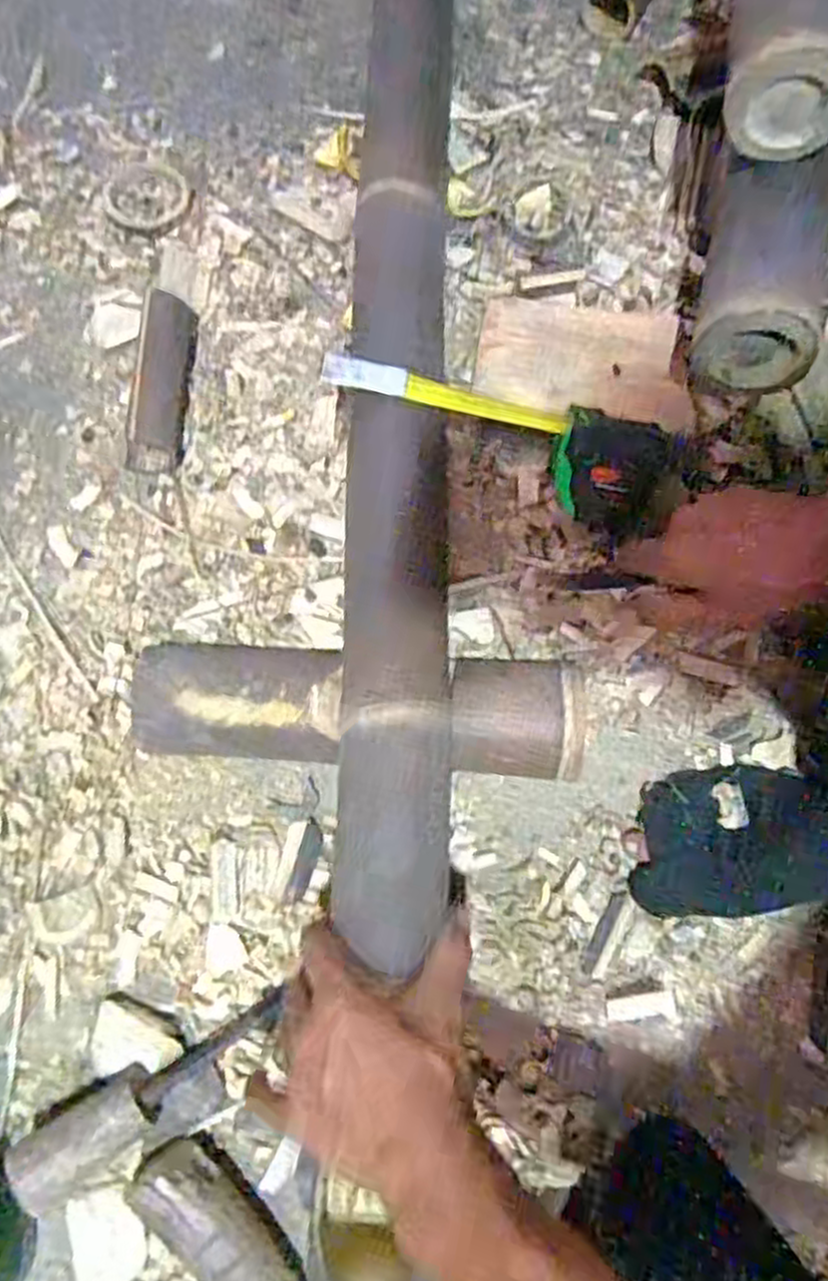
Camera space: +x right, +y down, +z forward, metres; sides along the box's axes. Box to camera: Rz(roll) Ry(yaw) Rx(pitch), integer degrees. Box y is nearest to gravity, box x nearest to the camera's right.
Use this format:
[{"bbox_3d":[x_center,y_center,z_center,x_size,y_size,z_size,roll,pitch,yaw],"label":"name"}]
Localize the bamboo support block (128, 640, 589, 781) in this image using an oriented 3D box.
[{"bbox_3d":[-0.032,0.043,0.548,0.315,0.063,0.085,3,75,1],"label":"bamboo support block"}]

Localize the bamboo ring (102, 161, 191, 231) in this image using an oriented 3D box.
[{"bbox_3d":[-0.236,-0.394,0.688,0.075,0.004,0.075,0,75,0],"label":"bamboo ring"}]

